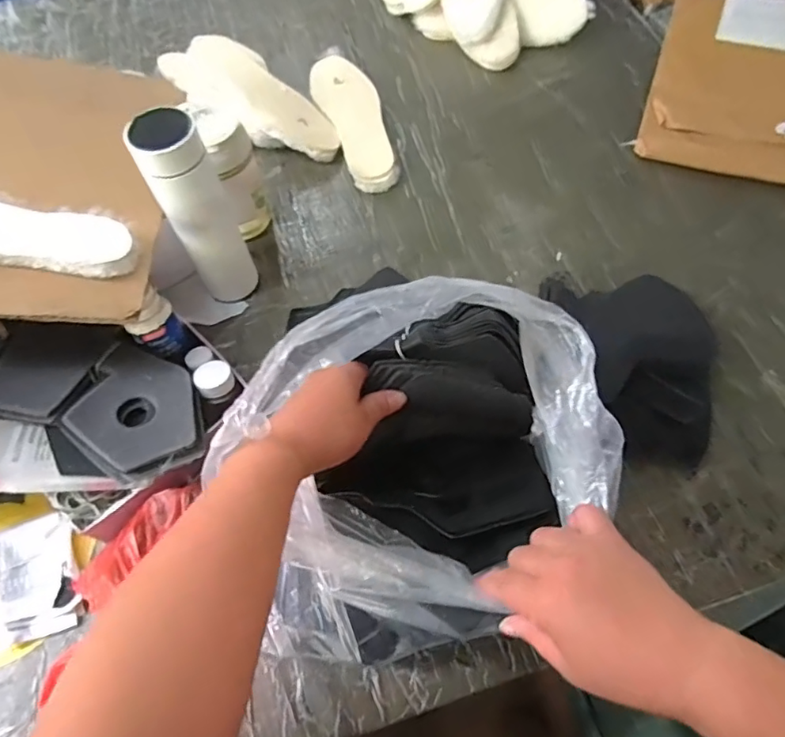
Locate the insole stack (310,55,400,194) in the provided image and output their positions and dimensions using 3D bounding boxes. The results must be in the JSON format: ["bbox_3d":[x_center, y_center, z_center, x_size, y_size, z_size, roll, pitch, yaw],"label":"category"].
[{"bbox_3d":[-0.053,-0.352,0.771,0.082,0.029,0.244,-16,64,-7],"label":"insole stack"}]

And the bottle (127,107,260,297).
[{"bbox_3d":[-0.203,-0.163,0.578,0.064,0.218,0.074,-19,64,-8],"label":"bottle"}]

